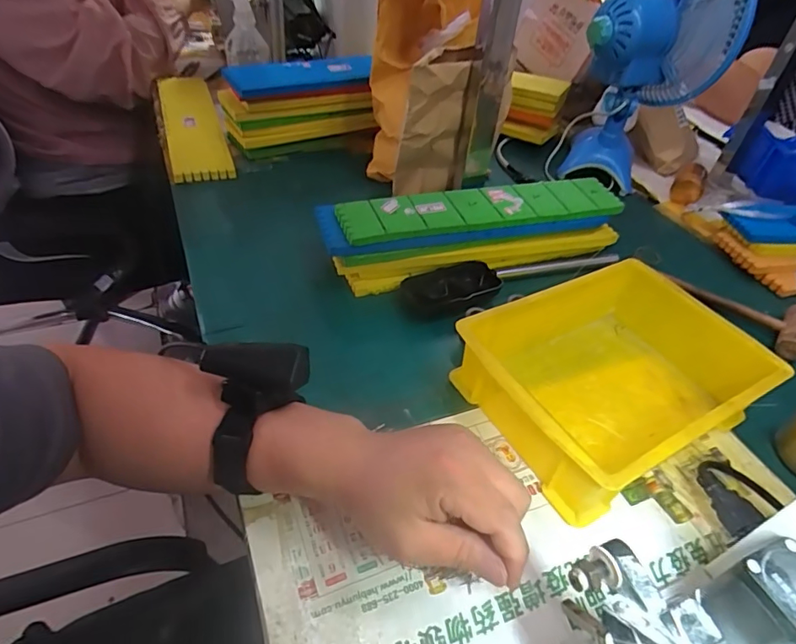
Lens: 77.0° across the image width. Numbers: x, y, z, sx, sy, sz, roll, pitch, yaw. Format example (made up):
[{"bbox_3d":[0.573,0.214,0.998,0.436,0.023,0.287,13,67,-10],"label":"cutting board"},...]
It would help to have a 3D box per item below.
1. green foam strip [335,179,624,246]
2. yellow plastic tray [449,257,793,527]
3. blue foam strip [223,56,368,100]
[{"bbox_3d":[0.102,-0.136,0.580,0.344,0.011,0.068,-9,54,-17],"label":"green foam strip"},{"bbox_3d":[0.191,0.041,0.447,0.239,0.069,0.175,-18,49,-25],"label":"yellow plastic tray"},{"bbox_3d":[-0.138,-0.364,0.734,0.218,0.023,0.098,-16,49,-23],"label":"blue foam strip"}]

